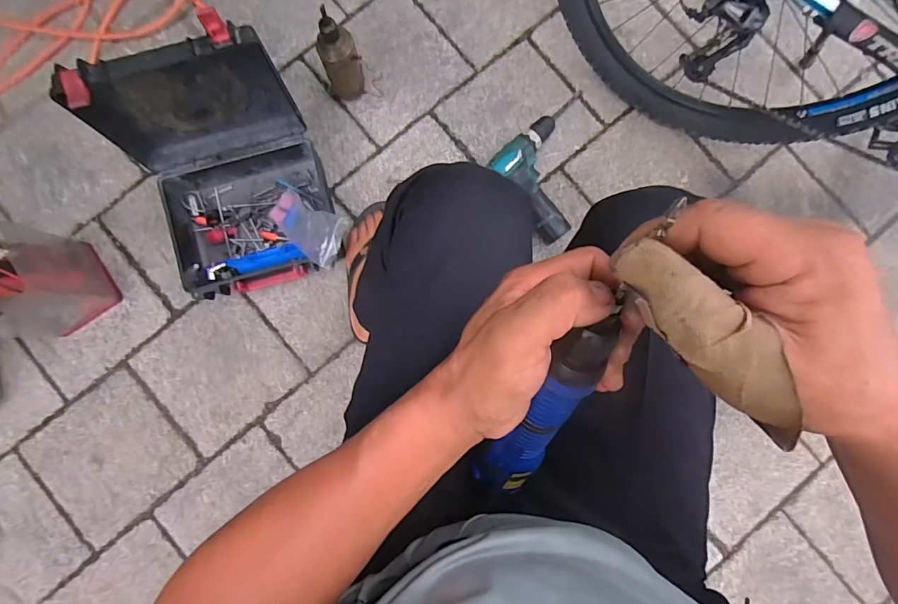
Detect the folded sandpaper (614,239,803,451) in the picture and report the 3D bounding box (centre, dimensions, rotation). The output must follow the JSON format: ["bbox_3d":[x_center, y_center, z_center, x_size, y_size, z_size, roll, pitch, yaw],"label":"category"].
[{"bbox_3d":[0.115,0.016,0.199,0.030,0.018,0.102,-38,80,-2],"label":"folded sandpaper"}]

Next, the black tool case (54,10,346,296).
[{"bbox_3d":[-0.351,-0.179,0.728,0.281,0.315,0.283,-18,85,-2],"label":"black tool case"}]

